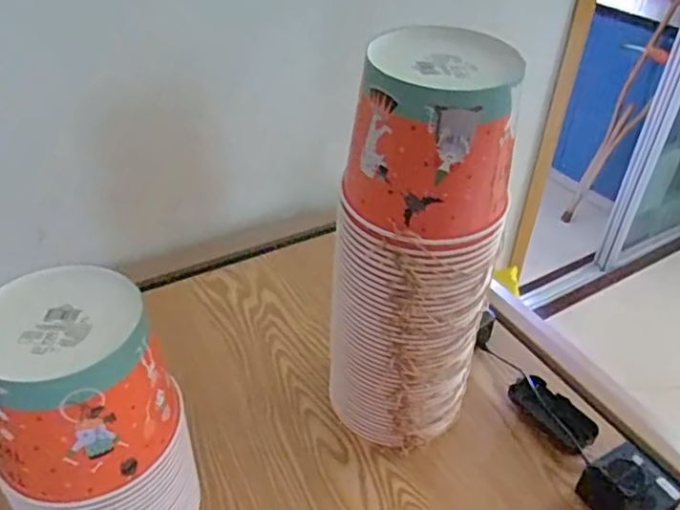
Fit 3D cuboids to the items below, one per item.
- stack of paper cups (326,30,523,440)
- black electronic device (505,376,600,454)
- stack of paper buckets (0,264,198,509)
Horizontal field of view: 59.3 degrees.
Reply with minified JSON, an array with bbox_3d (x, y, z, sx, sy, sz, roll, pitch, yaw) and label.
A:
[{"bbox_3d":[0.080,0.006,0.610,0.147,0.416,0.143,14,39,14],"label":"stack of paper cups"},{"bbox_3d":[0.258,0.191,0.725,0.043,0.035,0.107,-22,46,-28],"label":"black electronic device"},{"bbox_3d":[-0.217,0.168,0.539,0.147,0.287,0.152,-19,44,-25],"label":"stack of paper buckets"}]

